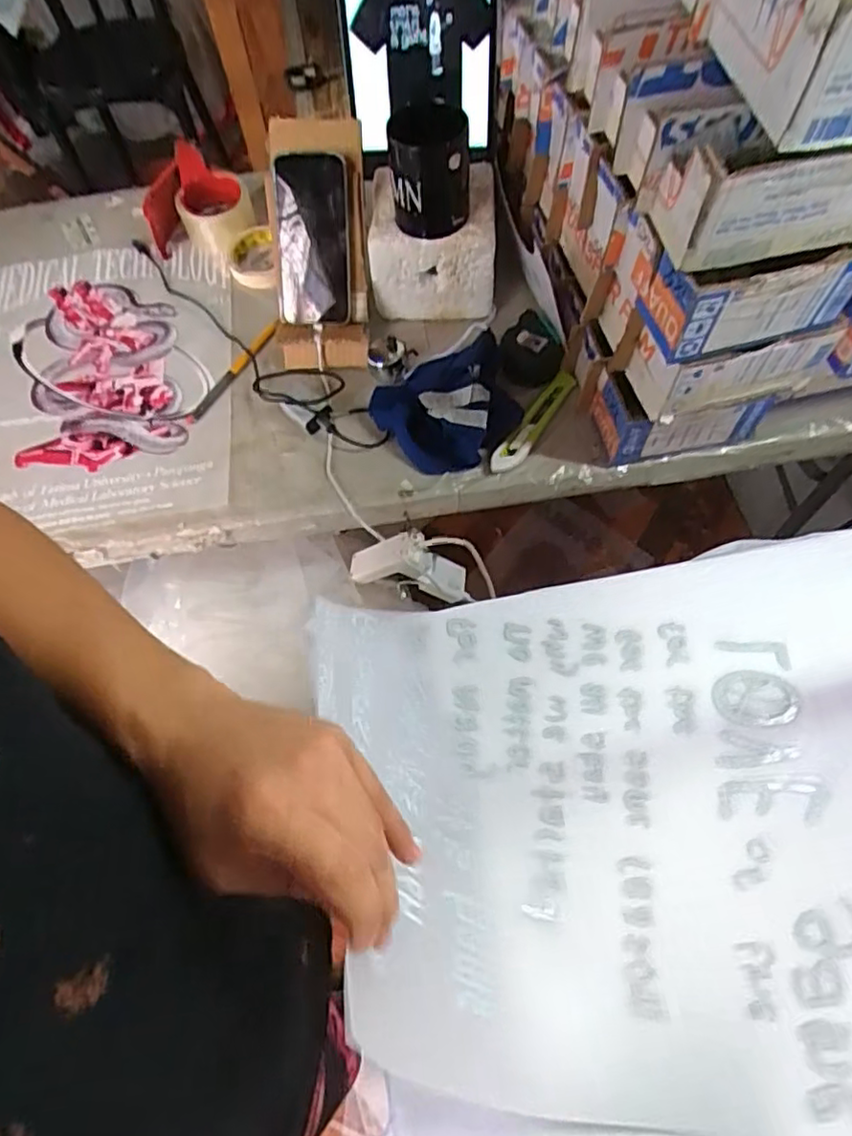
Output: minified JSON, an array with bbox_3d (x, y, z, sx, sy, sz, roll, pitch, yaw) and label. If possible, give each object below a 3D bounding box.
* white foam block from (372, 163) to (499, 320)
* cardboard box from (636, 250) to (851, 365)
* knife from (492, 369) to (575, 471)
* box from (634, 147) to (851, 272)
[{"bbox_3d":[0.011,-0.386,0.753,0.142,0.113,0.129,1,64,3],"label":"white foam block"},{"bbox_3d":[0.262,-0.226,0.507,0.155,0.079,0.070,-12,64,-3],"label":"cardboard box"},{"bbox_3d":[0.114,-0.154,0.683,0.027,0.024,0.144,30,69,16],"label":"knife"},{"bbox_3d":[0.244,-0.264,0.439,0.163,0.075,0.068,-7,64,-1],"label":"box"}]

